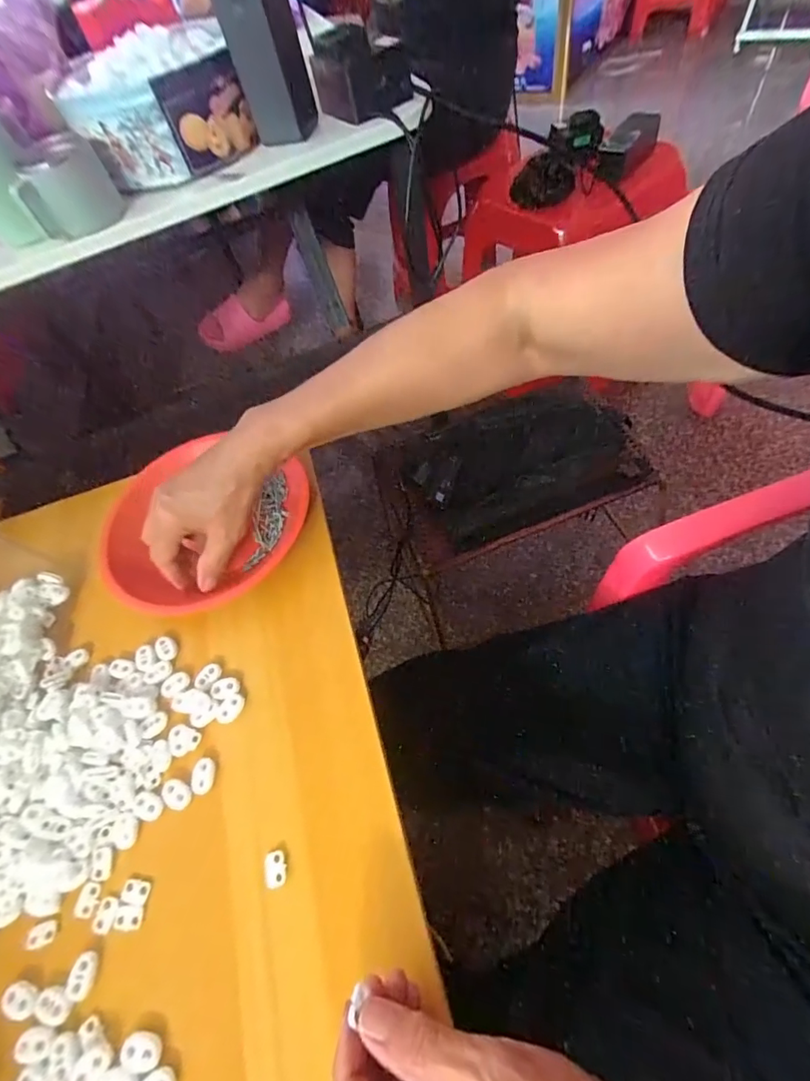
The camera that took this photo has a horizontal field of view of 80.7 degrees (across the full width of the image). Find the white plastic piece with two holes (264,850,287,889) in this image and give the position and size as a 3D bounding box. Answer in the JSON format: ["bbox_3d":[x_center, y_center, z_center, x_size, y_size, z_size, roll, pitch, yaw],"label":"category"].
[{"bbox_3d":[-0.082,0.208,0.302,0.014,0.004,0.020,-21,57,-2],"label":"white plastic piece with two holes"}]

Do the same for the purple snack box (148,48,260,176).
[{"bbox_3d":[-0.190,-0.412,0.462,0.082,0.071,0.014,-39,52,-15],"label":"purple snack box"}]

